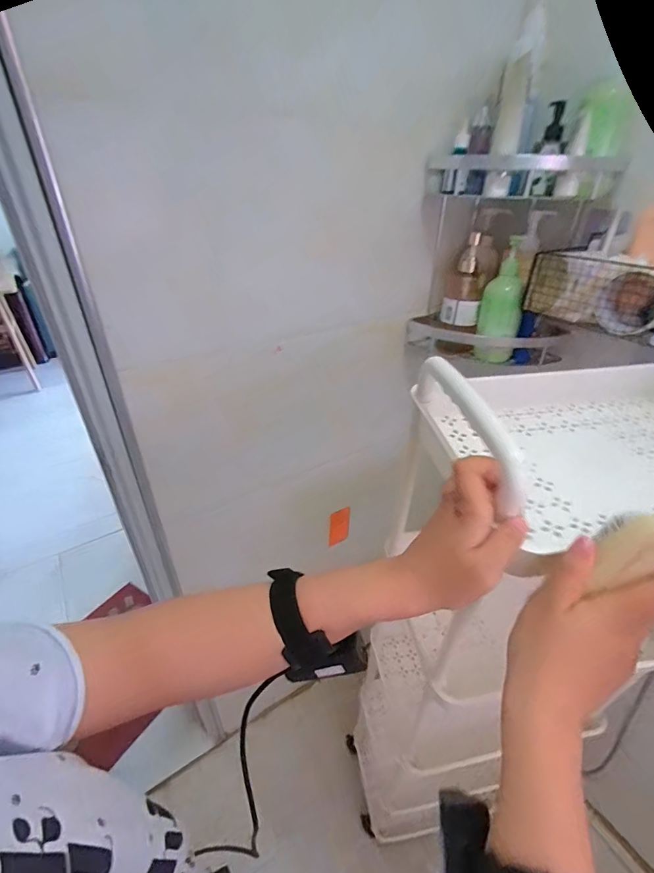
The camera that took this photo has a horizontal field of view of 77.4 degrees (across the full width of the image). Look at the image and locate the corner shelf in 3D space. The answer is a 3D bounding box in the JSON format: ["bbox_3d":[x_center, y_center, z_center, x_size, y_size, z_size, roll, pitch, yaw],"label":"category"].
[{"bbox_3d":[0.328,-0.333,0.742,0.263,0.341,0.171,20,38,28],"label":"corner shelf"}]

